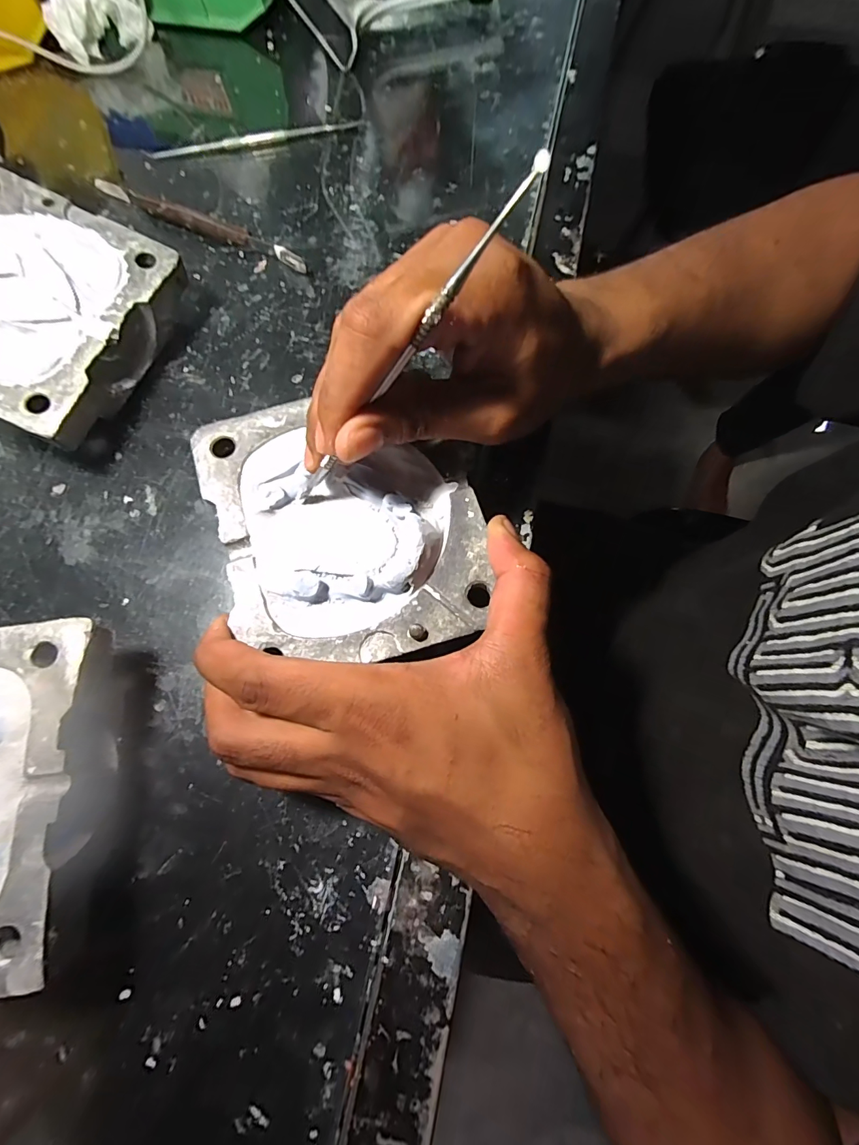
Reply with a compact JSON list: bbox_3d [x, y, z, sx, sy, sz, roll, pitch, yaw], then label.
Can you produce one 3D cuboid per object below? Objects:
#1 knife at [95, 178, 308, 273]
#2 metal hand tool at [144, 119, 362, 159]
[{"bbox_3d":[-0.155,-0.235,0.288,0.168,0.013,0.013,27,76,9],"label":"knife"},{"bbox_3d":[-0.129,-0.318,0.315,0.155,0.006,0.013,-11,74,-2],"label":"metal hand tool"}]

